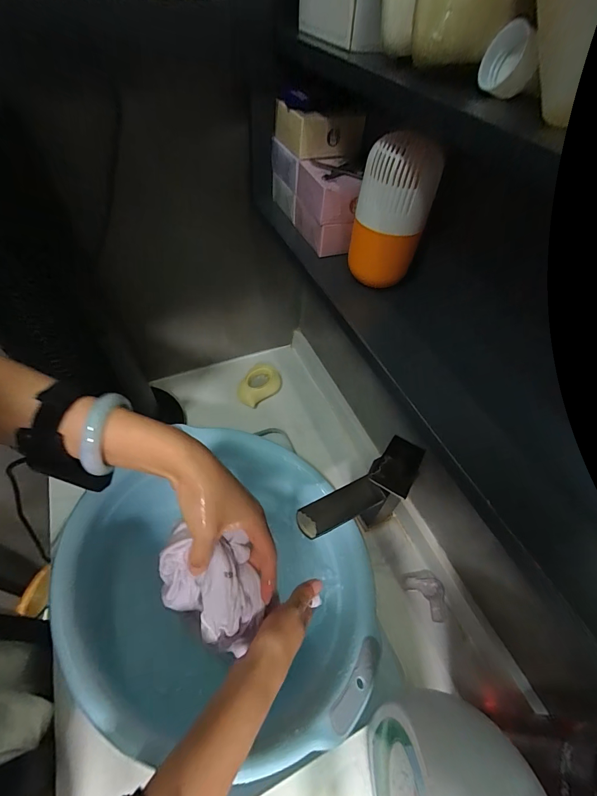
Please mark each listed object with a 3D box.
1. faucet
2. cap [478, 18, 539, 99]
[{"bbox_3d":[0.071,0.135,0.453,0.153,0.201,0.050,-25,58,-23],"label":"faucet"},{"bbox_3d":[0.125,-0.196,0.209,0.027,0.029,0.026,18,48,-11],"label":"cap"}]

